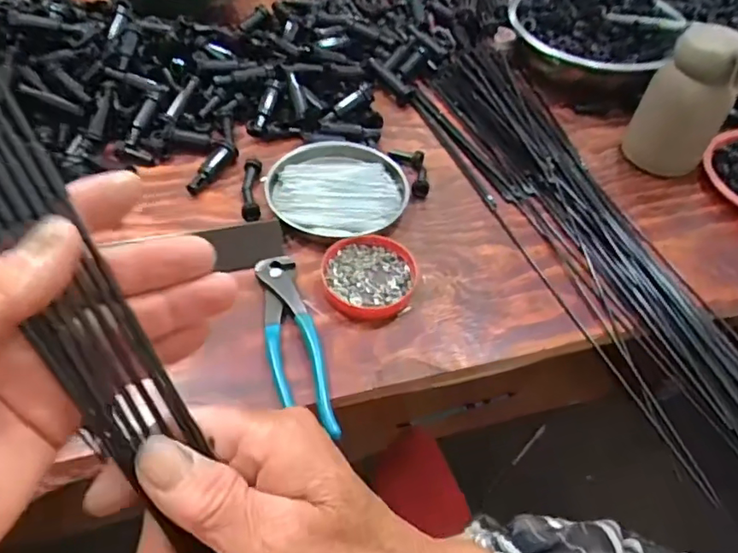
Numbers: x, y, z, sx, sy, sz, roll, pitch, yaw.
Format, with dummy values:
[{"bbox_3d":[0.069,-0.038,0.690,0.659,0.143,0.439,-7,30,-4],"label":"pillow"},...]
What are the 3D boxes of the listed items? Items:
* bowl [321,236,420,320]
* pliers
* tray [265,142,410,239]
[{"bbox_3d":[0.000,0.001,0.480,0.079,0.017,0.084,1,47,-2],"label":"bowl"},{"bbox_3d":[-0.058,0.047,0.432,0.042,0.015,0.162,-8,48,-10],"label":"pliers"},{"bbox_3d":[-0.029,-0.095,0.555,0.136,0.022,0.136,1,47,-2],"label":"tray"}]

